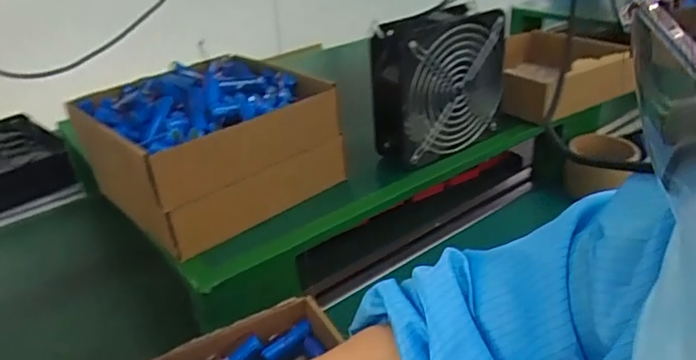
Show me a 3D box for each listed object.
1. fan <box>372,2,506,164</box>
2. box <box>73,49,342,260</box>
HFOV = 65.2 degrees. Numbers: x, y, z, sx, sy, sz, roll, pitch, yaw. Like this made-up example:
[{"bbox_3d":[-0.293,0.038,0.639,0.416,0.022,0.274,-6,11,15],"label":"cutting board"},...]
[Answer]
[{"bbox_3d":[0.098,-0.108,0.604,0.153,0.146,0.069,-21,34,-28],"label":"fan"},{"bbox_3d":[-0.143,-0.042,0.559,0.205,0.108,0.194,-28,37,-36],"label":"box"}]

